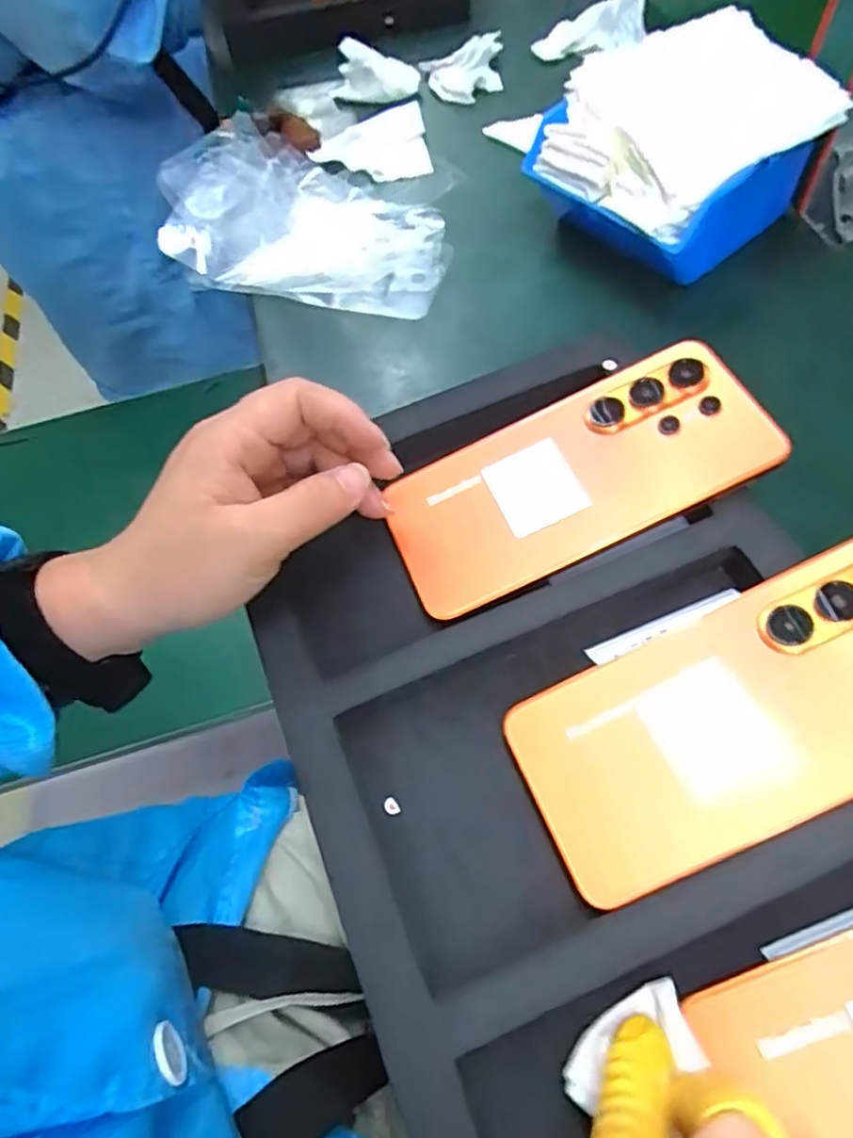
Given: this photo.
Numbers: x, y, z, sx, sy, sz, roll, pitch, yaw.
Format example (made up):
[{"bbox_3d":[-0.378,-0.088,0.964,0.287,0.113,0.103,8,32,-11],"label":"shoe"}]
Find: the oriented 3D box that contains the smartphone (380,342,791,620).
[{"bbox_3d":[0.065,-0.042,0.294,0.165,0.008,0.078,-25,62,2],"label":"smartphone"}]

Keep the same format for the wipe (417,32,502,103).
[{"bbox_3d":[0.029,-0.399,0.520,0.063,0.022,0.056,-2,61,2],"label":"wipe"}]

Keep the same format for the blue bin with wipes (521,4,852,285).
[{"bbox_3d":[0.143,-0.247,0.392,0.131,0.084,0.146,-35,65,-15],"label":"blue bin with wipes"}]

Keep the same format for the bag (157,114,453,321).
[{"bbox_3d":[-0.074,-0.235,0.428,0.189,0.038,0.139,21,64,14],"label":"bag"}]

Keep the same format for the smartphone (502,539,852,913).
[{"bbox_3d":[0.117,0.051,0.237,0.166,0.005,0.077,-27,62,3],"label":"smartphone"}]

